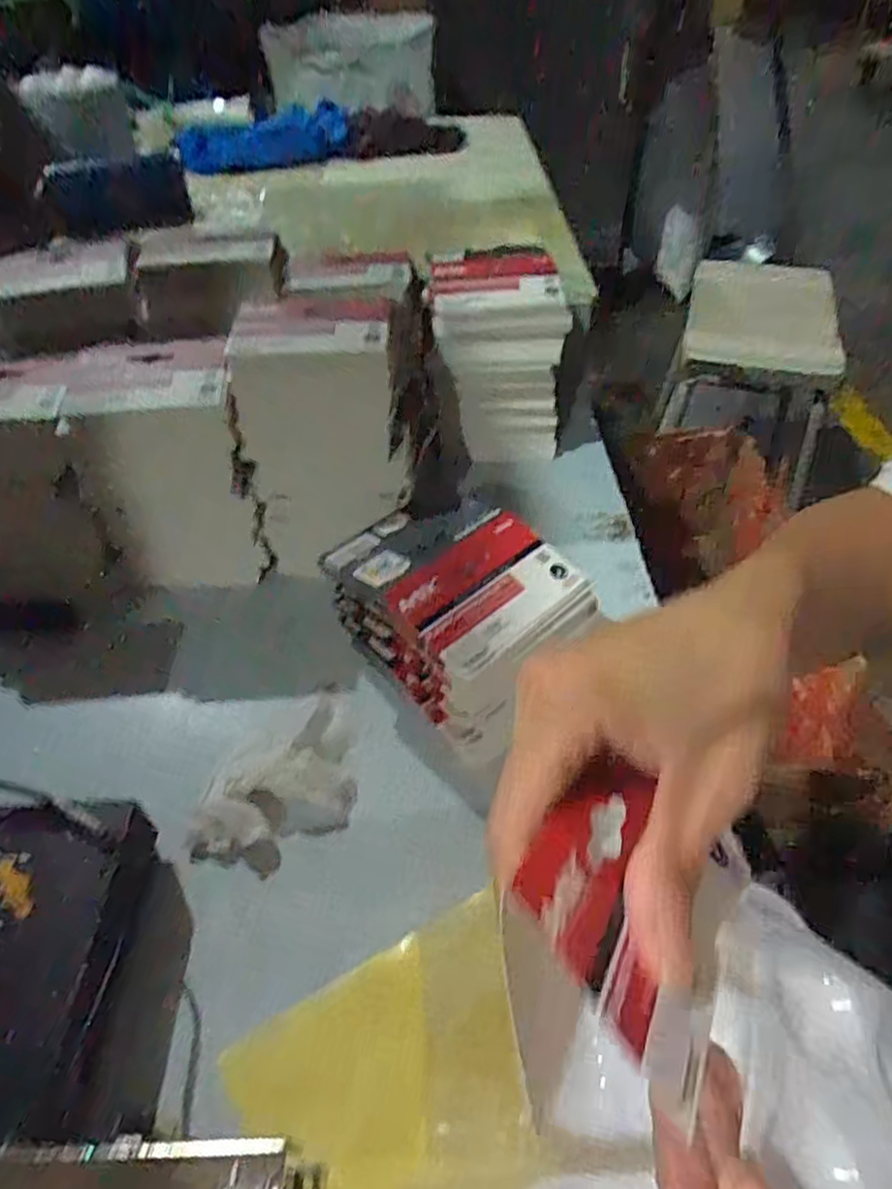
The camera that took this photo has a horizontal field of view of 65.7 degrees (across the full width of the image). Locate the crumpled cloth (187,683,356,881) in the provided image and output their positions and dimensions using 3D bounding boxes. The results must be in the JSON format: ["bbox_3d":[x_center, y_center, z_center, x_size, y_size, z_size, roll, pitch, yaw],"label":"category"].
[{"bbox_3d":[-0.089,0.097,0.398,0.076,0.019,0.116,7,46,7],"label":"crumpled cloth"}]

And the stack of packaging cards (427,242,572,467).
[{"bbox_3d":[0.042,-0.201,0.589,0.106,0.142,0.094,-3,45,-3],"label":"stack of packaging cards"}]

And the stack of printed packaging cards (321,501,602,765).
[{"bbox_3d":[0.005,0.013,0.422,0.140,0.096,0.100,33,55,29],"label":"stack of printed packaging cards"}]

